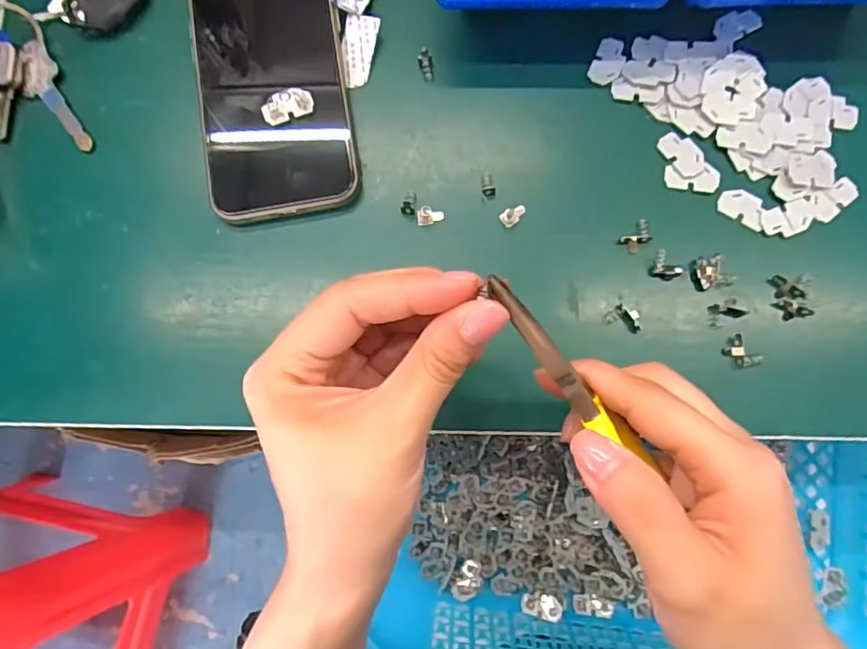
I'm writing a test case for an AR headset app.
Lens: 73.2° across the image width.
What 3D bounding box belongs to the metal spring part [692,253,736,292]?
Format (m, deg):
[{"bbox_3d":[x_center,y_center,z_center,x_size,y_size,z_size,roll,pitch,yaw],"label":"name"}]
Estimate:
[{"bbox_3d":[0.138,-0.026,0.289,0.020,0.005,0.016,-14,80,1],"label":"metal spring part"}]

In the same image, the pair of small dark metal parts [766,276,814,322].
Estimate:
[{"bbox_3d":[0.174,-0.014,0.287,0.014,0.006,0.022,-13,80,2],"label":"pair of small dark metal parts"}]

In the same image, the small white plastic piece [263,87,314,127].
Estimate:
[{"bbox_3d":[-0.077,-0.116,0.307,0.026,0.007,0.015,-28,80,-1],"label":"small white plastic piece"}]

